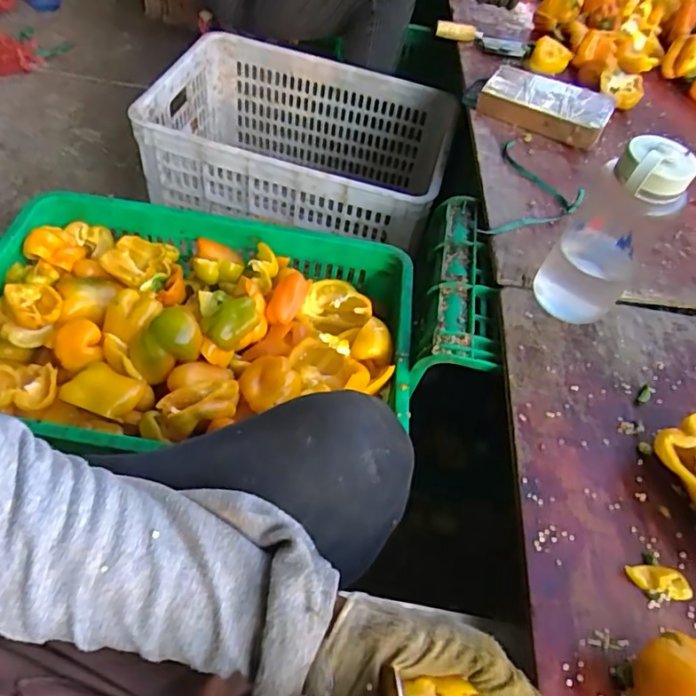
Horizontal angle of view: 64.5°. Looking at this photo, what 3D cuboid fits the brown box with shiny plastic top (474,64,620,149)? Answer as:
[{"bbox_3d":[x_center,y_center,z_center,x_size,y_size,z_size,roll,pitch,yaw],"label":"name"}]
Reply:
[{"bbox_3d":[0.320,-0.395,0.892,0.198,0.041,0.106,30,55,14],"label":"brown box with shiny plastic top"}]

